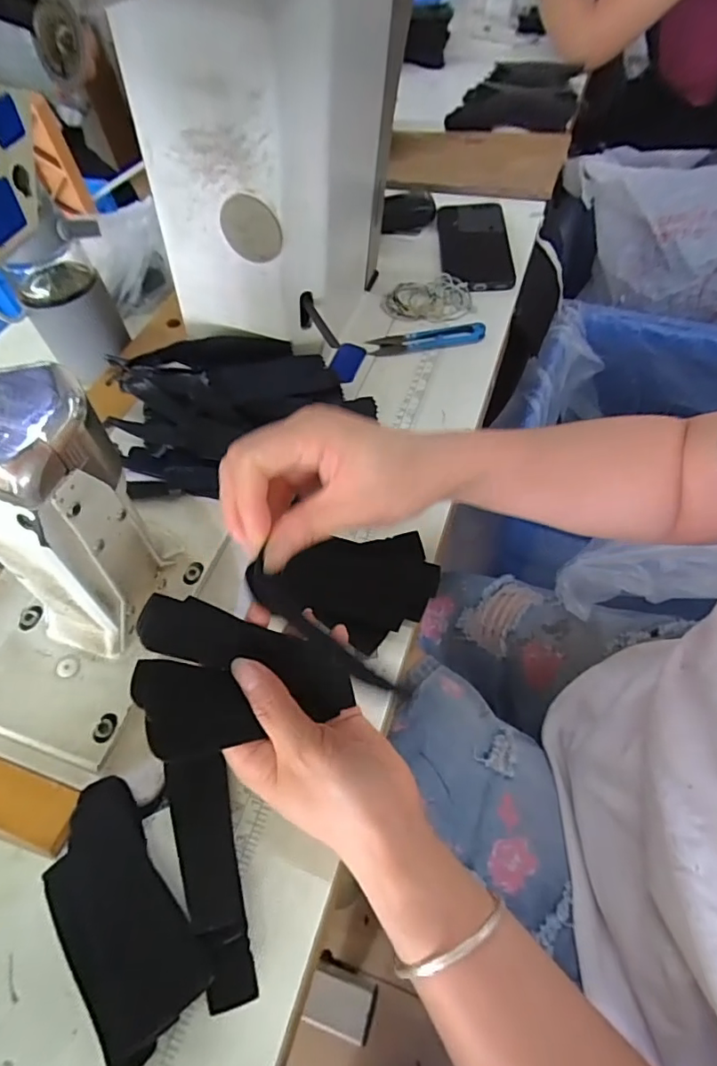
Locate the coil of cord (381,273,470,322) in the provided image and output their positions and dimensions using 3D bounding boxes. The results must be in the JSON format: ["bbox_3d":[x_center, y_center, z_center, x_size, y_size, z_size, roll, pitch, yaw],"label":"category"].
[{"bbox_3d":[0.072,-0.251,0.557,0.091,0.010,0.066,-1,57,4],"label":"coil of cord"}]

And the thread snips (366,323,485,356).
[{"bbox_3d":[0.068,-0.195,0.524,0.113,0.007,0.029,-7,56,0],"label":"thread snips"}]

